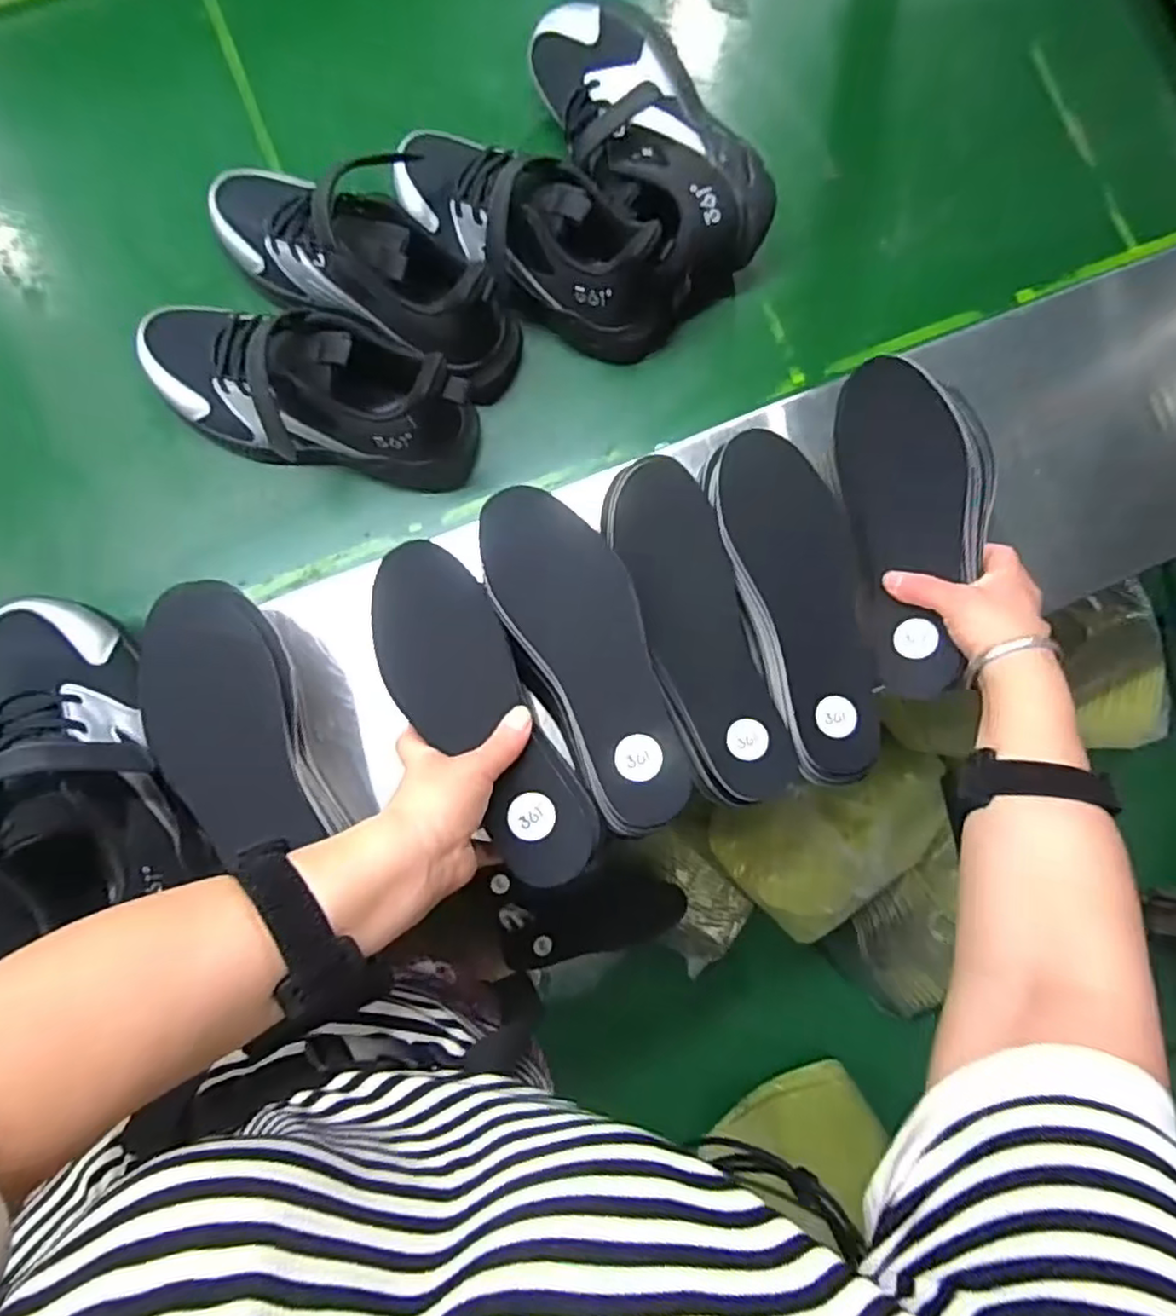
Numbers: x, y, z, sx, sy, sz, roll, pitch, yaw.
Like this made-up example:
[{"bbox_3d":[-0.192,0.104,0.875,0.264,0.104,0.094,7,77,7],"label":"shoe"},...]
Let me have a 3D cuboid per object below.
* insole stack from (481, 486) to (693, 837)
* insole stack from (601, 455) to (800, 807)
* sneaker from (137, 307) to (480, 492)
[{"bbox_3d":[-0.001,-0.001,0.405,0.071,0.019,0.213,-24,86,-5],"label":"insole stack"},{"bbox_3d":[0.074,-0.020,0.458,0.071,0.020,0.235,-19,88,-5],"label":"insole stack"},{"bbox_3d":[-0.207,-0.185,0.484,0.247,0.111,0.095,10,84,-2],"label":"sneaker"}]

